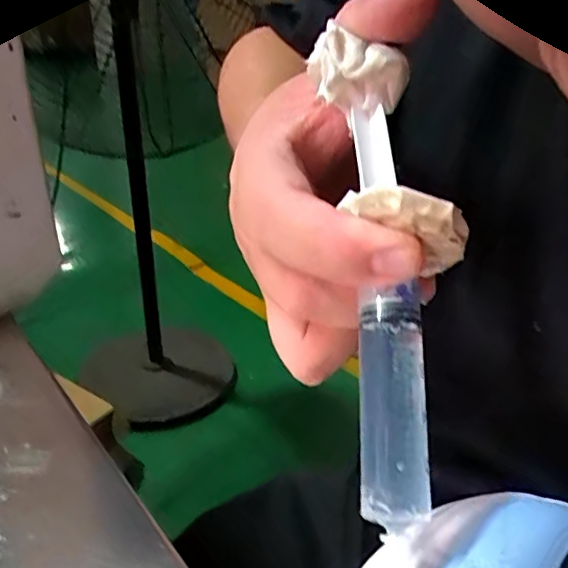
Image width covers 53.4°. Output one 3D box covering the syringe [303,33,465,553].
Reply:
[{"bbox_3d":[0.027,-0.007,0.148,0.024,0.130,0.035,-2,-15,-7],"label":"syringe"}]

